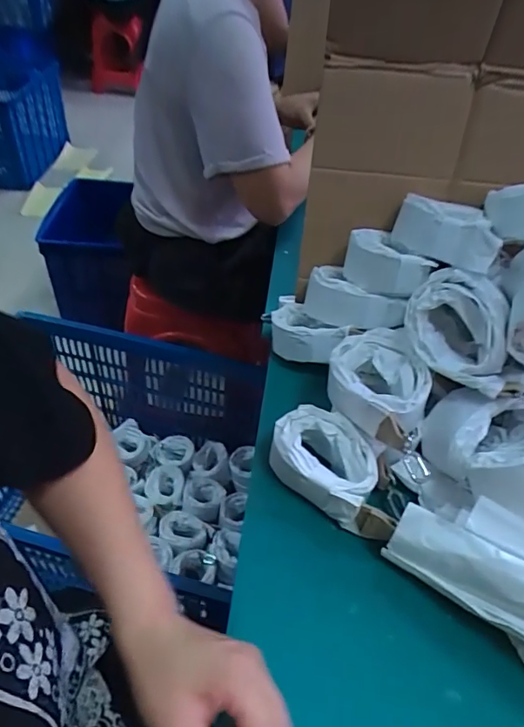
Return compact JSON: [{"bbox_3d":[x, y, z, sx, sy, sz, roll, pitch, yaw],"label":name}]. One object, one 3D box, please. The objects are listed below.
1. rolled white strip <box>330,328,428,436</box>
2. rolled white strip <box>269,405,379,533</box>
[{"bbox_3d":[0.116,0.021,0.484,0.088,0.055,0.104,-26,53,-29],"label":"rolled white strip"},{"bbox_3d":[0.059,0.093,0.464,0.100,0.051,0.080,23,47,16],"label":"rolled white strip"}]

